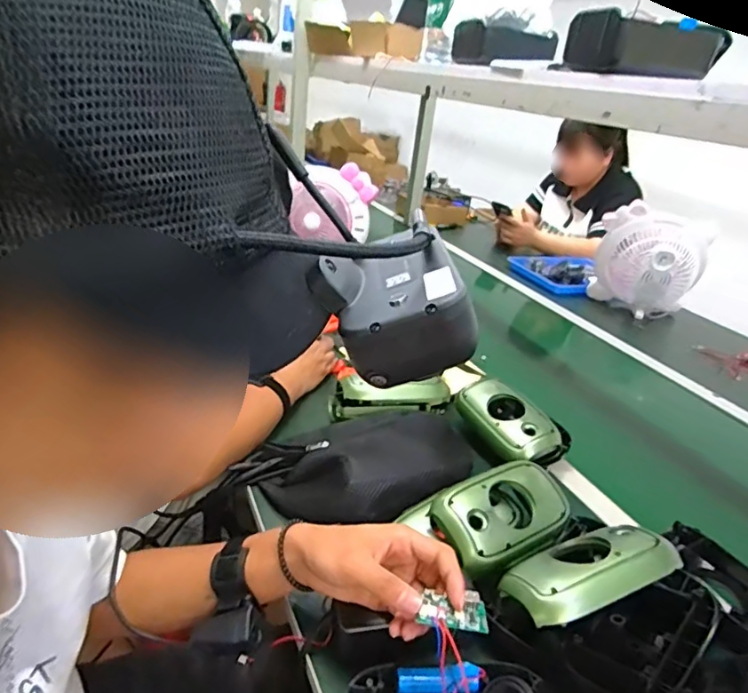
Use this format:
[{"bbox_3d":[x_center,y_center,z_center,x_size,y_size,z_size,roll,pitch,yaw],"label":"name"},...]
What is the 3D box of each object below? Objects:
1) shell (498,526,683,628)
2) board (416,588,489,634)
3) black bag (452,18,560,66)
[{"bbox_3d":[0.199,0.209,0.502,0.149,0.040,0.067,-17,9,-18],"label":"shell"},{"bbox_3d":[0.062,0.204,0.418,0.050,0.008,0.030,5,27,-5],"label":"board"},{"bbox_3d":[0.224,-0.522,0.952,0.155,0.059,0.088,2,27,-11],"label":"black bag"}]

